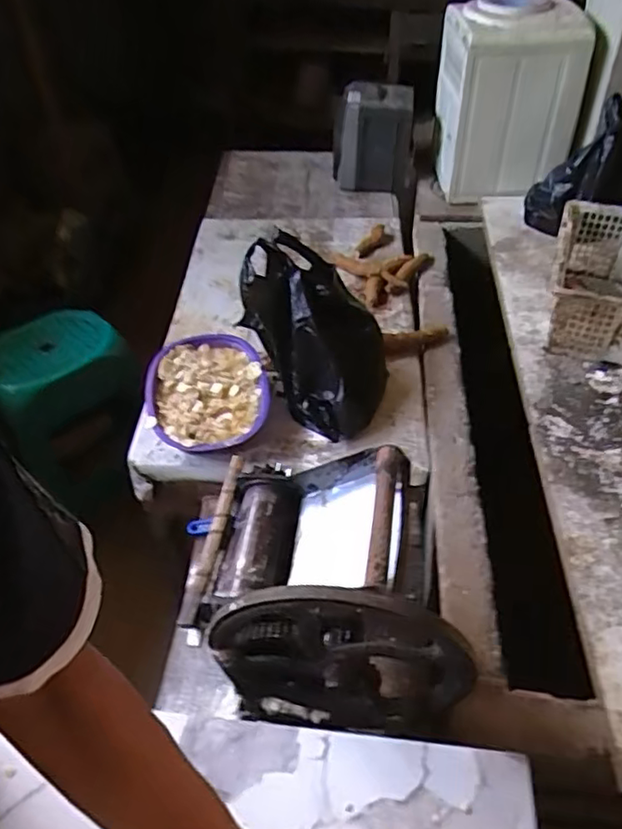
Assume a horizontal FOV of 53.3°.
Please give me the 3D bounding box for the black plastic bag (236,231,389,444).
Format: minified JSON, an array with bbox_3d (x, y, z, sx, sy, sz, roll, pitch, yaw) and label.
[{"bbox_3d":[0.011,-0.136,1.094,0.255,0.258,0.181,27,52,23],"label":"black plastic bag"}]

